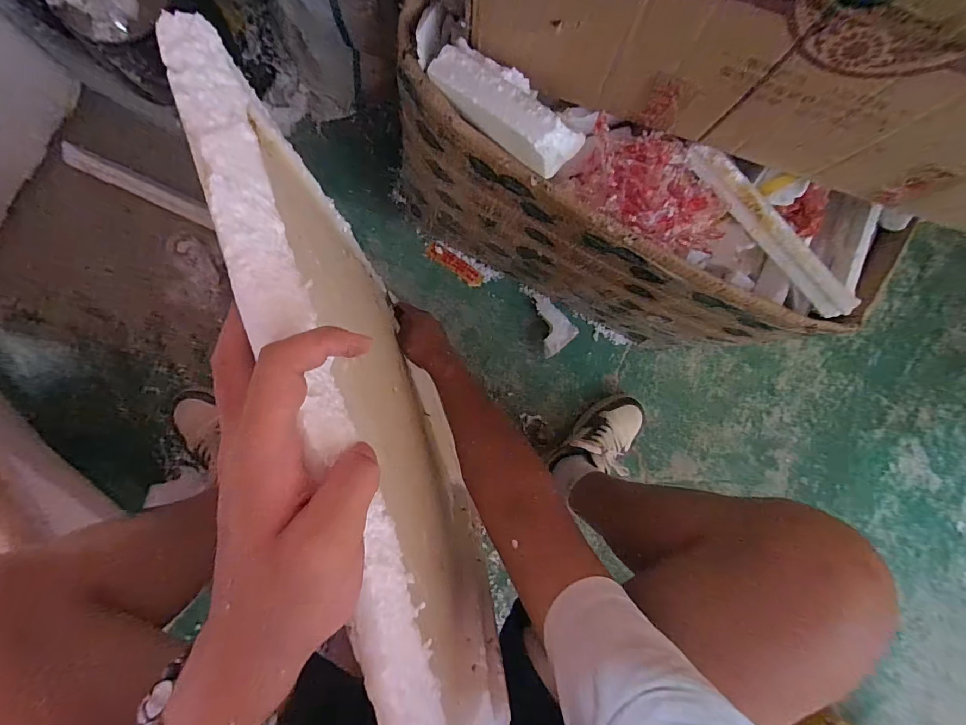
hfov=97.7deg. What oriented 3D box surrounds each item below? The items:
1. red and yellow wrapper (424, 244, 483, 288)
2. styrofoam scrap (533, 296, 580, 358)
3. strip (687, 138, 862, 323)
[{"bbox_3d":[-0.054,-0.184,0.803,0.120,0.013,0.030,35,83,-6],"label":"red and yellow wrapper"},{"bbox_3d":[0.139,-0.077,0.808,0.067,0.018,0.127,-10,67,-9],"label":"styrofoam scrap"},{"bbox_3d":[0.309,-0.143,0.446,0.239,0.017,0.032,43,82,-5],"label":"strip"}]

